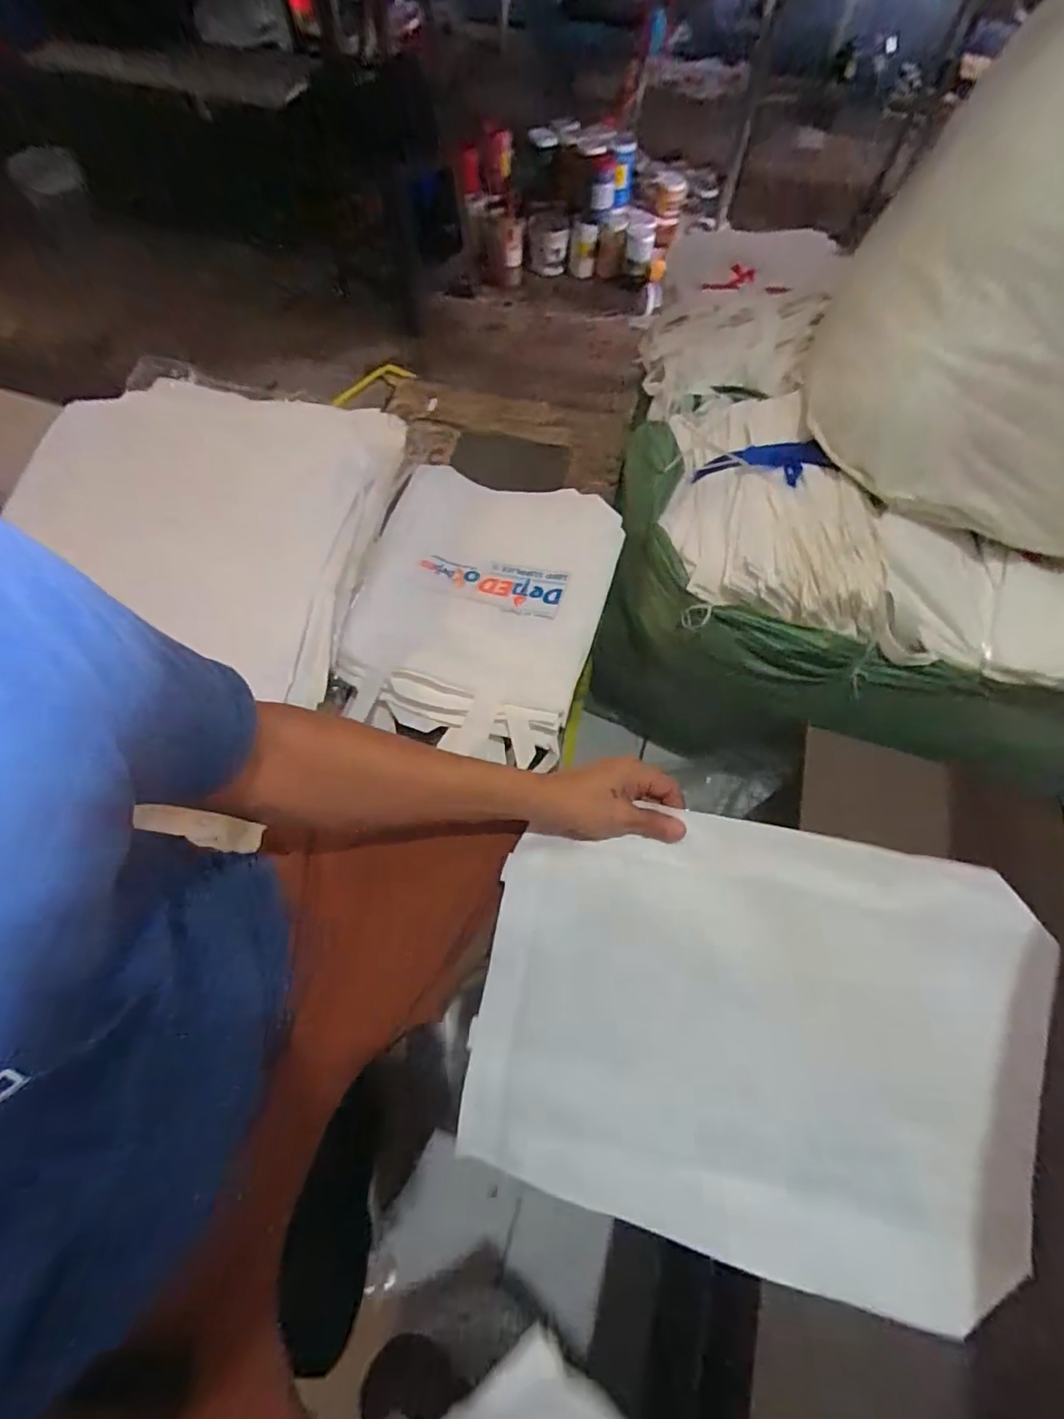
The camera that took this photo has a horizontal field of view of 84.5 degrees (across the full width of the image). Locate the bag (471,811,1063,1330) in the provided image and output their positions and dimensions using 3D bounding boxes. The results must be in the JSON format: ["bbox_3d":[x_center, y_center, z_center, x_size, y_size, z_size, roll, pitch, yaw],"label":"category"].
[{"bbox_3d":[0.170,0.255,0.475,0.420,0.040,0.311,9,77,15],"label":"bag"}]

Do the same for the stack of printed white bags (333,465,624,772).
[{"bbox_3d":[-0.072,-0.180,0.838,0.347,0.090,0.489,15,62,6],"label":"stack of printed white bags"}]

